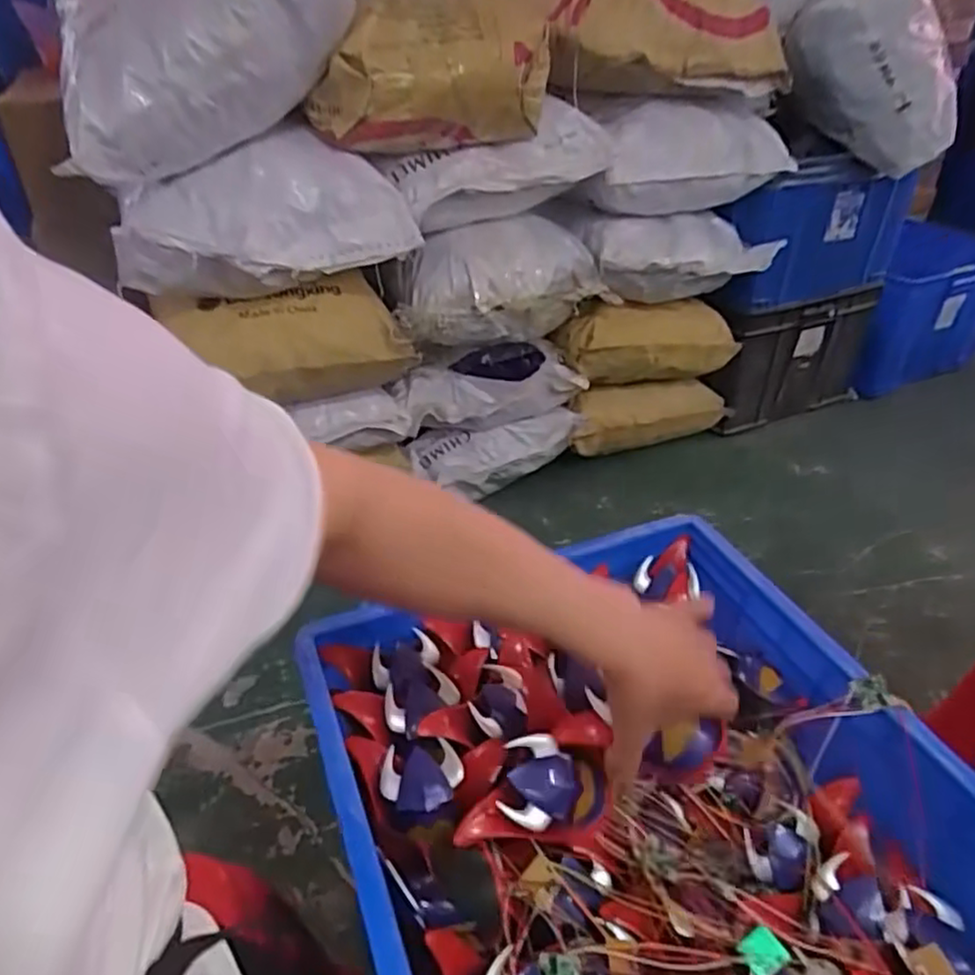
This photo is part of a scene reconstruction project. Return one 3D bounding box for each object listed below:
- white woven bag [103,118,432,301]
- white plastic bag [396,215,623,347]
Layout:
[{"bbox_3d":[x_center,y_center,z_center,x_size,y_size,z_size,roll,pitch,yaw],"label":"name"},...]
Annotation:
[{"bbox_3d":[-0.344,-0.438,1.118,0.435,0.207,0.174,-14,38,-16],"label":"white woven bag"},{"bbox_3d":[0.026,-0.395,1.365,0.440,0.209,0.165,-13,38,-15],"label":"white plastic bag"}]

